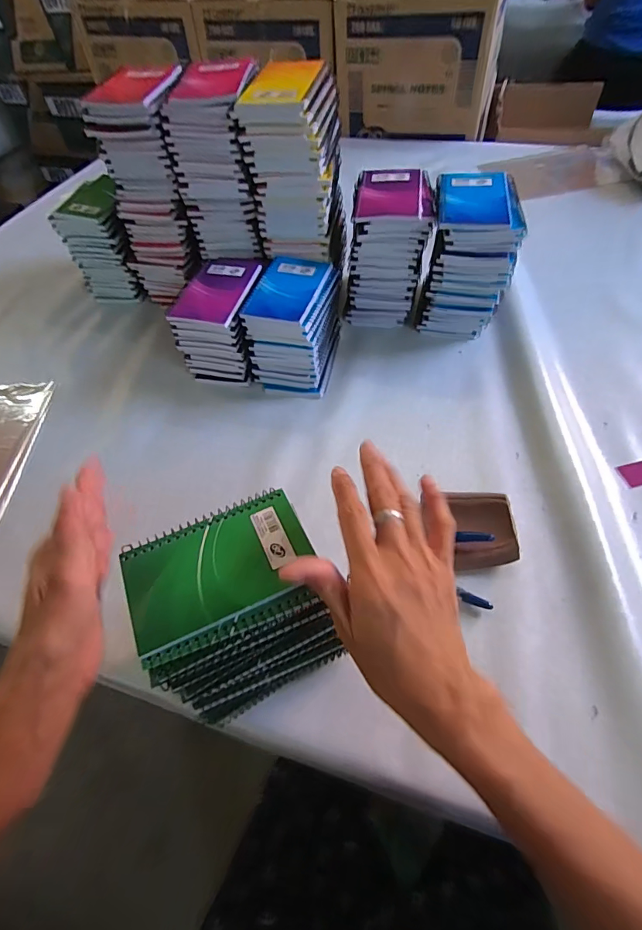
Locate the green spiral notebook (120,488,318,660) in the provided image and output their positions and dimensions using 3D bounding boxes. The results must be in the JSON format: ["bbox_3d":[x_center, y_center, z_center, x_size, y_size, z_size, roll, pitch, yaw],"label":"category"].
[{"bbox_3d":[-0.073,0.069,0.314,0.127,0.005,0.083,-22,55,-11],"label":"green spiral notebook"}]

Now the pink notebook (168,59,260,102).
[{"bbox_3d":[-0.130,-0.463,0.532,0.097,0.018,0.130,2,53,6],"label":"pink notebook"}]

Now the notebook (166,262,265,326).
[{"bbox_3d":[-0.135,-0.228,0.572,0.085,0.013,0.135,11,55,9],"label":"notebook"}]

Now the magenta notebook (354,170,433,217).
[{"bbox_3d":[0.099,-0.358,0.577,0.098,0.016,0.124,4,55,6],"label":"magenta notebook"}]

